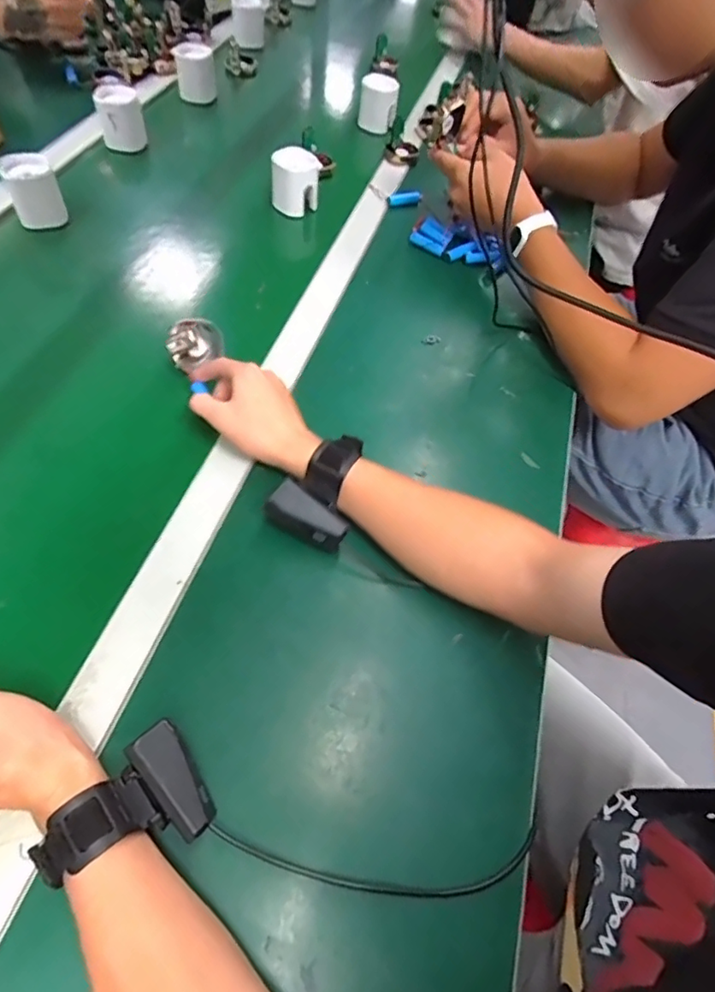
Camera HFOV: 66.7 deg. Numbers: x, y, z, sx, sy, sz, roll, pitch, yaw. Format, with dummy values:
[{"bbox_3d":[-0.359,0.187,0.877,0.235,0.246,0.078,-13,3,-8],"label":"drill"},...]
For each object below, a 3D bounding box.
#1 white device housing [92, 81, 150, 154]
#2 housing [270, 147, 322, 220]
[{"bbox_3d":[-0.354,-0.570,0.813,0.063,0.074,0.050,-7,57,-12],"label":"white device housing"},{"bbox_3d":[-0.087,-0.440,0.760,0.066,0.065,0.055,2,57,-7],"label":"housing"}]

